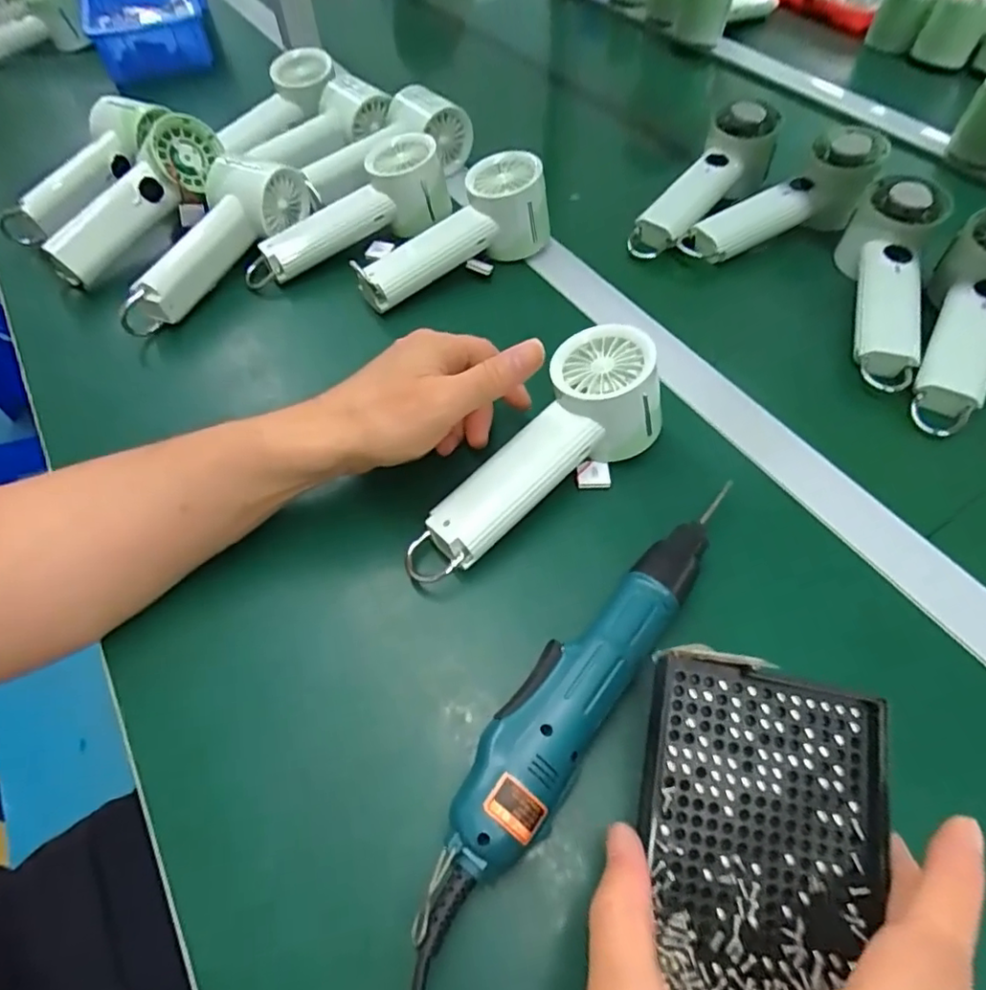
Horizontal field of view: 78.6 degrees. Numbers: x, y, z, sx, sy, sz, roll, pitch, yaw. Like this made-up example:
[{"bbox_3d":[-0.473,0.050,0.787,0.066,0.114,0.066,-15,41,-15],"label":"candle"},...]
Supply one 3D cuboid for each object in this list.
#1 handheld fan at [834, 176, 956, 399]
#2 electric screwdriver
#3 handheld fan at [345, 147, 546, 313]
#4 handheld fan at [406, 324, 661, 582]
[{"bbox_3d":[0.300,-0.158,0.460,0.063,0.054,0.187,12,71,11],"label":"handheld fan"},{"bbox_3d":[0.041,0.098,0.301,0.042,0.039,0.238,31,62,21],"label":"electric screwdriver"},{"bbox_3d":[-0.034,-0.212,0.504,0.171,0.062,0.072,-30,58,-1],"label":"handheld fan"},{"bbox_3d":[0.026,-0.020,0.371,0.199,0.061,0.071,-43,63,-9],"label":"handheld fan"}]

